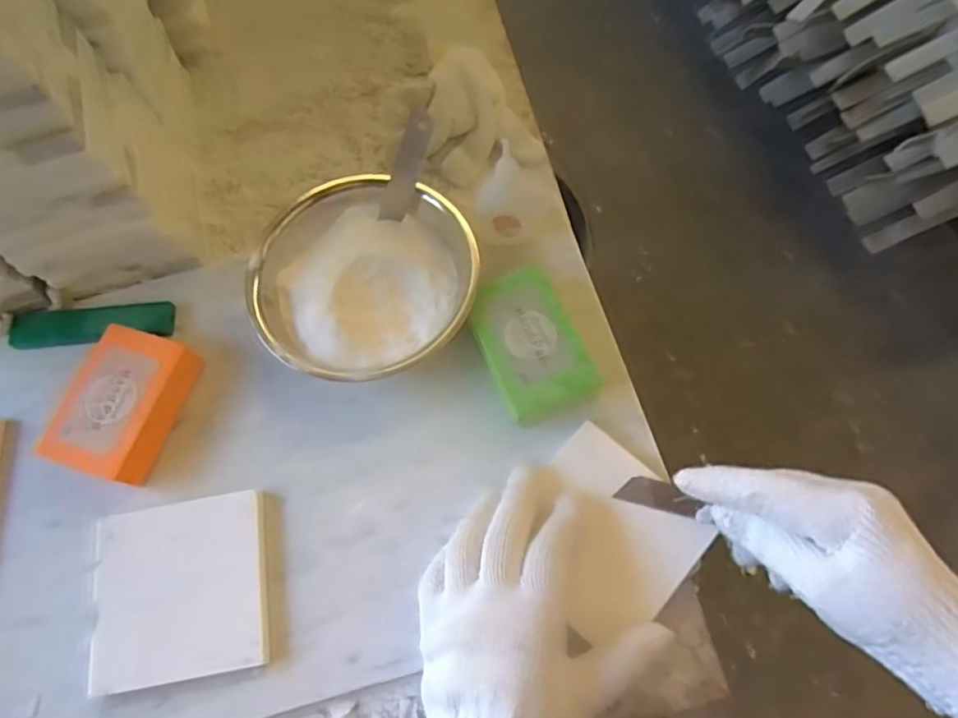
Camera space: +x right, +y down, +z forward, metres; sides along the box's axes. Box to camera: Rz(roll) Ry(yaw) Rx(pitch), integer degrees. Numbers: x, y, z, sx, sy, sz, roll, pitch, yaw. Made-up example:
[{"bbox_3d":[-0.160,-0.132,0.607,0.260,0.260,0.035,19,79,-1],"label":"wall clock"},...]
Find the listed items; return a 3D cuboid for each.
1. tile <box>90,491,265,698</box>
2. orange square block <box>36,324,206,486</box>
[{"bbox_3d":[-0.181,0.138,0.367,0.102,0.012,0.101,-10,68,-3],"label":"tile"},{"bbox_3d":[-0.235,0.029,0.401,0.064,0.032,0.093,16,70,7],"label":"orange square block"}]

